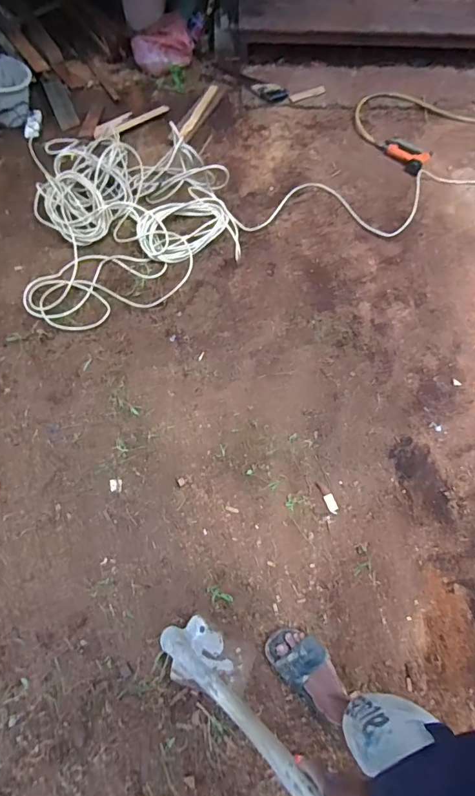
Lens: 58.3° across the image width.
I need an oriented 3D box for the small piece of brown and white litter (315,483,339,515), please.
[{"bbox_3d":[0.277,0.304,1.302,0.032,0.014,0.105,-19,69,-11],"label":"small piece of brown and white litter"}]

